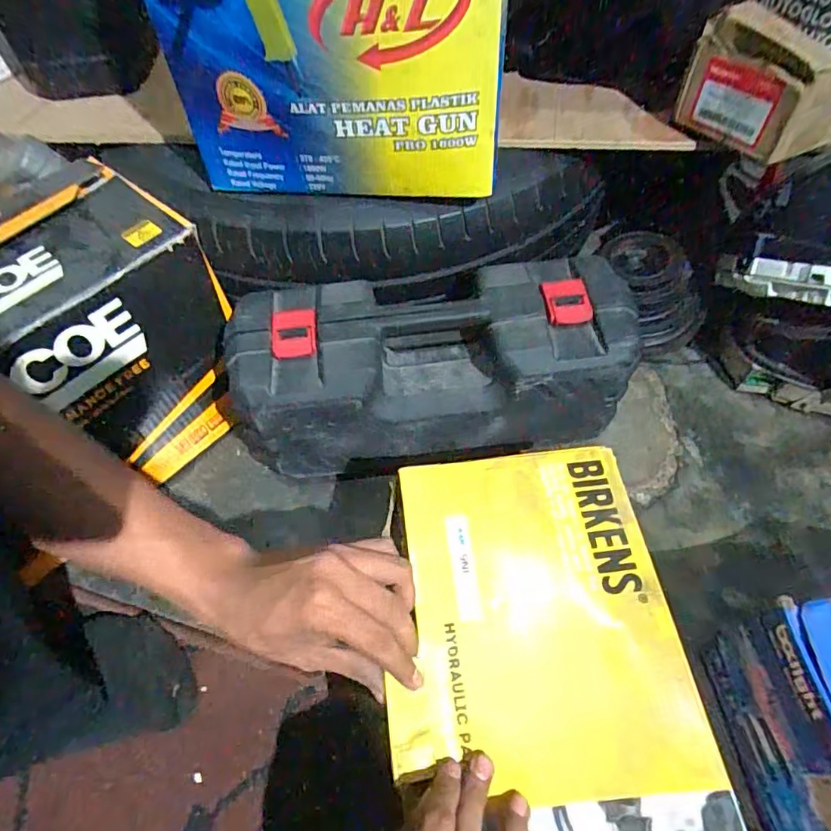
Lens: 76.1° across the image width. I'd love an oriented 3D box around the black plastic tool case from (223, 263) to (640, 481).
[{"bbox_3d":[0.013,-0.044,0.501,0.348,0.132,0.143,-5,57,-2],"label":"black plastic tool case"}]

